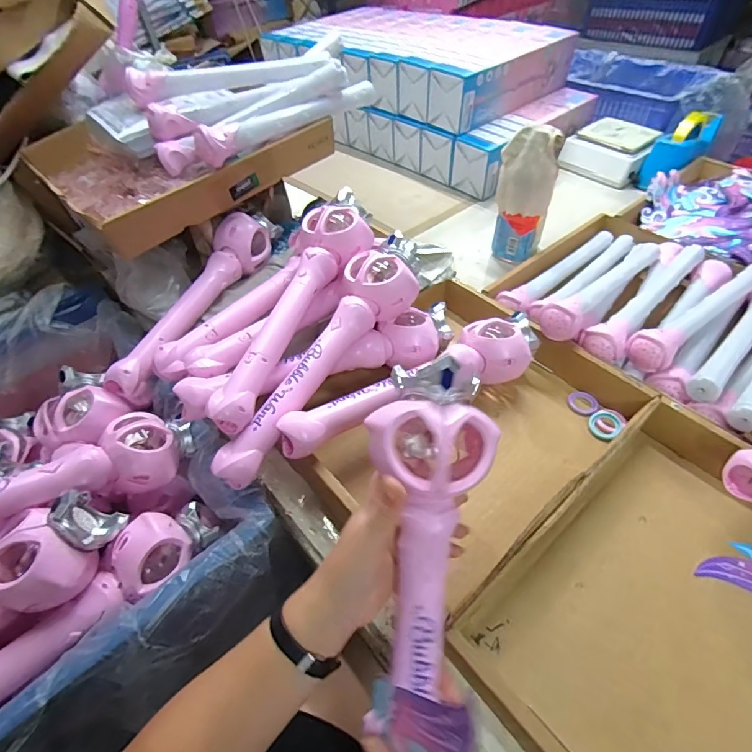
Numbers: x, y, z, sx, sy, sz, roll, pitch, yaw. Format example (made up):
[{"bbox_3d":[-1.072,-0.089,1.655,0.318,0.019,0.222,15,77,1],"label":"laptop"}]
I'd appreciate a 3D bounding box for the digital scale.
[{"bbox_3d":[0.541,-0.525,0.985,0.134,0.081,0.184,-38,56,-26],"label":"digital scale"}]

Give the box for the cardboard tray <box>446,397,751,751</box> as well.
[{"bbox_3d":[0.307,0.230,0.357,0.373,0.054,0.339,-35,55,-24],"label":"cardboard tray"}]

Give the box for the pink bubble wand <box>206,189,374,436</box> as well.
[{"bbox_3d":[-0.101,-0.095,0.533,0.090,0.057,0.362,16,64,18],"label":"pink bubble wand"}]

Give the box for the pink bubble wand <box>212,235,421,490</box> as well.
[{"bbox_3d":[-0.061,-0.028,0.519,0.090,0.070,0.369,26,68,25],"label":"pink bubble wand"}]

